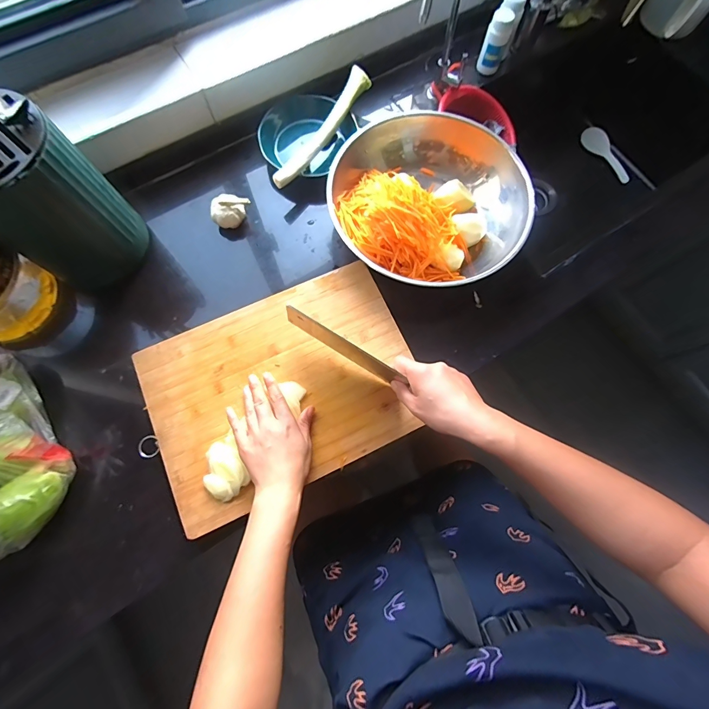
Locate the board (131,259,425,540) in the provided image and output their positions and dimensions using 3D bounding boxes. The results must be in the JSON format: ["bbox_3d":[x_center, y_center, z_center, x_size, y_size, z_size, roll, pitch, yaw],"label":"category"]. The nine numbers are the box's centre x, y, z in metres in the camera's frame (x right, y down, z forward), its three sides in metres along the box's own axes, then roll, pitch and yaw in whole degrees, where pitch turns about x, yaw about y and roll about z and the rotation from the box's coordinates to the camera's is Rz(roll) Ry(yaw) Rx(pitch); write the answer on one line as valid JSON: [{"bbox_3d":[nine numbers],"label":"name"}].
[{"bbox_3d":[-0.099,0.042,0.509,0.365,0.012,0.269,-25,77,-7],"label":"board"}]

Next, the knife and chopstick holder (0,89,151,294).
[{"bbox_3d":[-0.392,-0.196,0.474,0.127,0.197,0.141,6,75,1],"label":"knife and chopstick holder"}]

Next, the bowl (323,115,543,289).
[{"bbox_3d":[0.118,-0.242,0.568,0.299,0.104,0.300,0,75,-1],"label":"bowl"}]

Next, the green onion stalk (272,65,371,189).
[{"bbox_3d":[-0.051,-0.378,0.601,0.031,0.024,0.263,29,76,7],"label":"green onion stalk"}]

